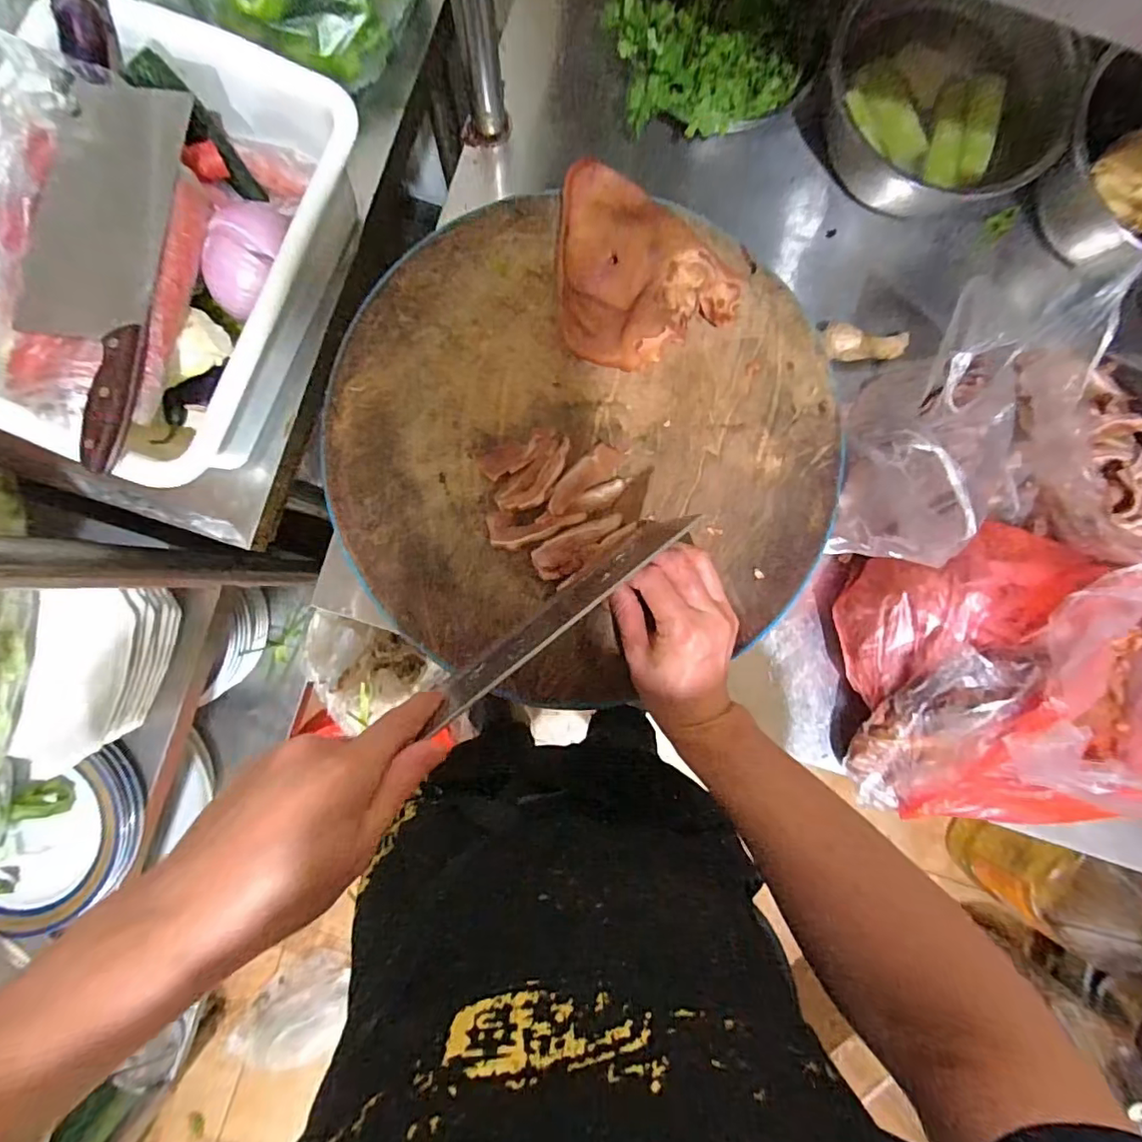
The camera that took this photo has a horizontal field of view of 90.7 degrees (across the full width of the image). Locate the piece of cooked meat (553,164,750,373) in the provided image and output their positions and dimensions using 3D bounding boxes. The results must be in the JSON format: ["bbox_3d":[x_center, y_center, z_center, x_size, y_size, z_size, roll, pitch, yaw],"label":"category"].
[{"bbox_3d":[0.042,-0.246,0.447,0.132,0.034,0.159,-28,89,-2],"label":"piece of cooked meat"}]

